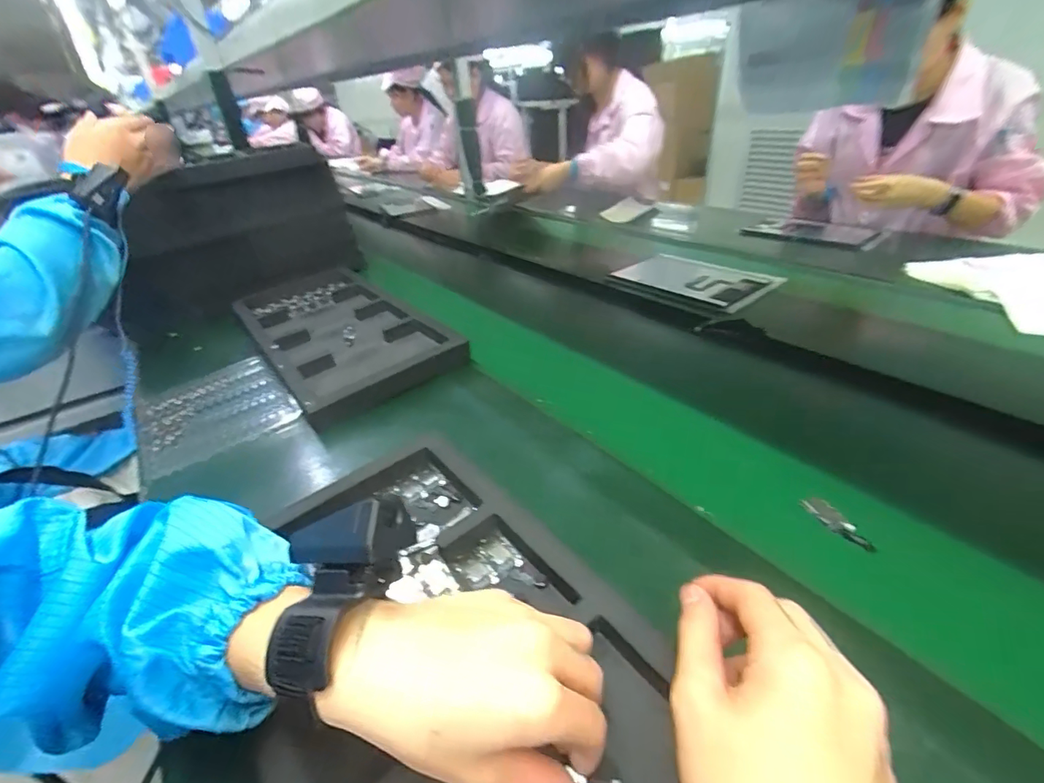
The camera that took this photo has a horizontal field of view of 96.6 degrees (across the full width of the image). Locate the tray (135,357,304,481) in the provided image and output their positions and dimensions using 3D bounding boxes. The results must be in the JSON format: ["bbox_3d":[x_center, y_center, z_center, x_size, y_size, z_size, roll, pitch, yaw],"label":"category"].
[{"bbox_3d":[-0.408,0.028,0.622,0.174,0.031,0.200,-23,34,-29],"label":"tray"}]

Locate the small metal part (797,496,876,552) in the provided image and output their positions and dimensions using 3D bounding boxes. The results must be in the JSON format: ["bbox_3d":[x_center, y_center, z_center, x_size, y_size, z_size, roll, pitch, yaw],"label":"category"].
[{"bbox_3d":[0.262,0.110,0.387,0.019,0.008,0.060,-12,30,-12],"label":"small metal part"}]

